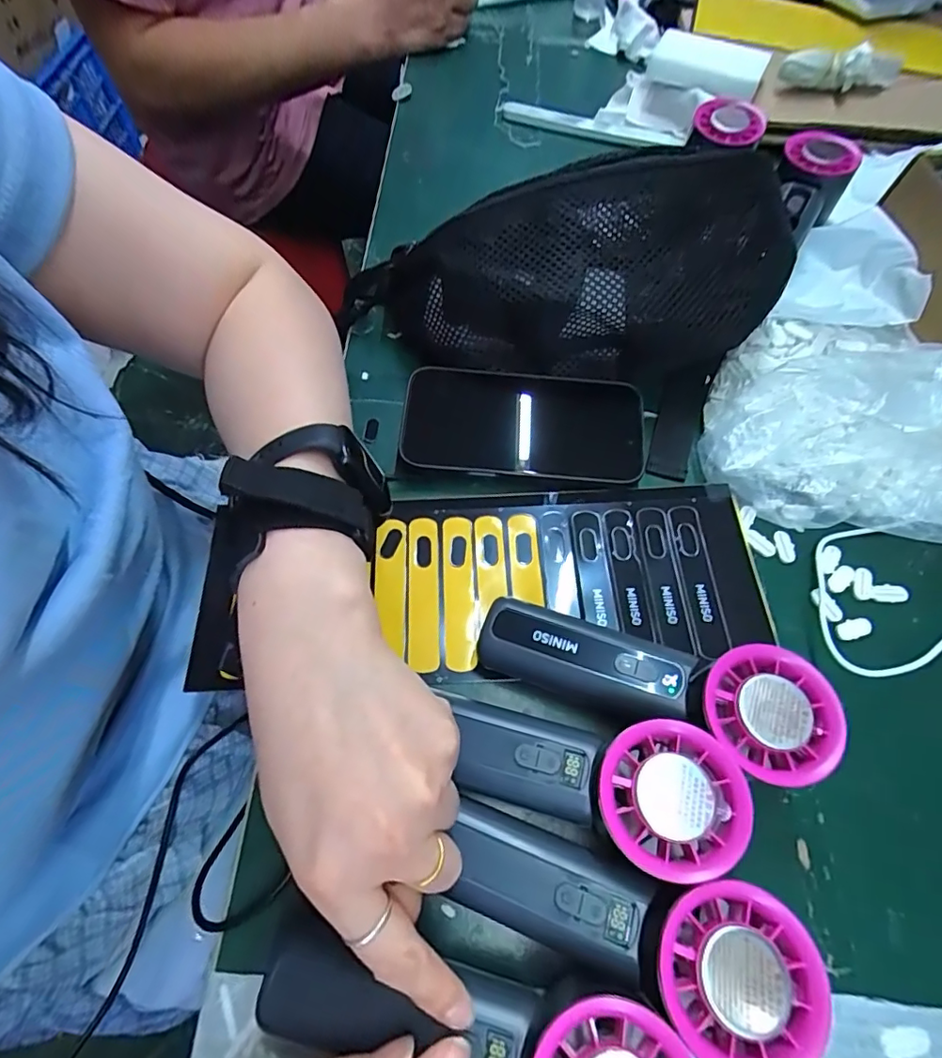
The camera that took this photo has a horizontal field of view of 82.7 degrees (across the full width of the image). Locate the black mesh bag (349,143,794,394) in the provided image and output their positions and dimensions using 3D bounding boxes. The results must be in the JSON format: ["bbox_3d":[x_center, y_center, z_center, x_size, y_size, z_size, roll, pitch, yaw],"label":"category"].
[{"bbox_3d":[0.061,-0.161,0.343,0.295,0.107,0.105,-1,62,-2],"label":"black mesh bag"}]

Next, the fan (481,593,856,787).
[{"bbox_3d":[0.081,0.075,0.256,0.156,0.051,0.057,15,63,7],"label":"fan"}]

